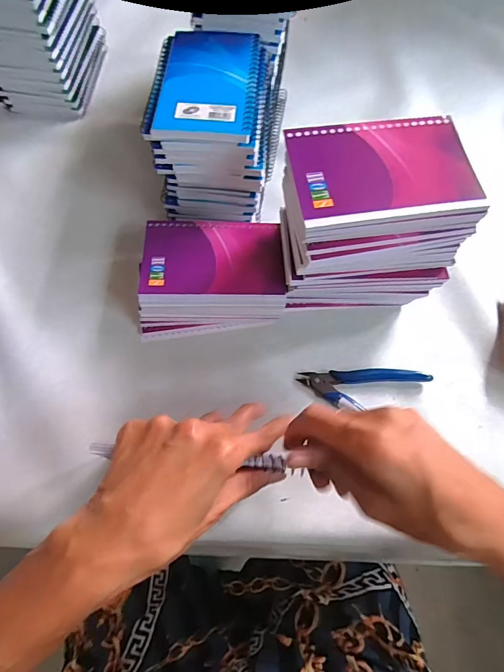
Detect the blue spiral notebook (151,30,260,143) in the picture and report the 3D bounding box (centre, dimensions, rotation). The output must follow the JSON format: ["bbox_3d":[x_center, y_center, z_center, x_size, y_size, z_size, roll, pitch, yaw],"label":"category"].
[{"bbox_3d":[-0.037,-0.228,0.353,0.082,0.012,0.136,4,67,0],"label":"blue spiral notebook"}]

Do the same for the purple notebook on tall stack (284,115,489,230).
[{"bbox_3d":[0.092,-0.119,0.279,0.126,0.007,0.084,-8,67,-5],"label":"purple notebook on tall stack"}]

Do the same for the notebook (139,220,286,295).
[{"bbox_3d":[-0.036,-0.074,0.363,0.127,0.008,0.076,-1,67,-2],"label":"notebook"}]

